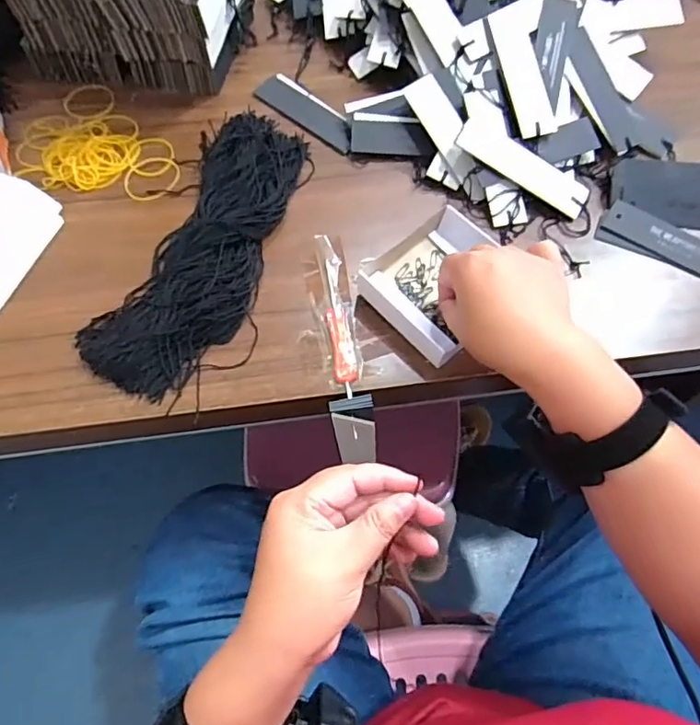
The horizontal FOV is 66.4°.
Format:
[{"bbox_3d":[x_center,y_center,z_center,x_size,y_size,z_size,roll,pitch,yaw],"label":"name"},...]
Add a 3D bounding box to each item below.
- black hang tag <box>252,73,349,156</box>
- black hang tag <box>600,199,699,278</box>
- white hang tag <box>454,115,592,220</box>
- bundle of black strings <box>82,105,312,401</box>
[{"bbox_3d":[-0.039,-0.254,0.537,0.125,0.010,0.040,38,73,17],"label":"black hang tag"},{"bbox_3d":[0.285,-0.103,0.468,0.120,0.009,0.037,31,80,12],"label":"black hang tag"},{"bbox_3d":[0.156,-0.176,0.482,0.126,0.005,0.035,30,81,-3],"label":"white hang tag"},{"bbox_3d":[-0.118,-0.102,0.452,0.105,0.027,0.275,19,66,9],"label":"bundle of black strings"}]

